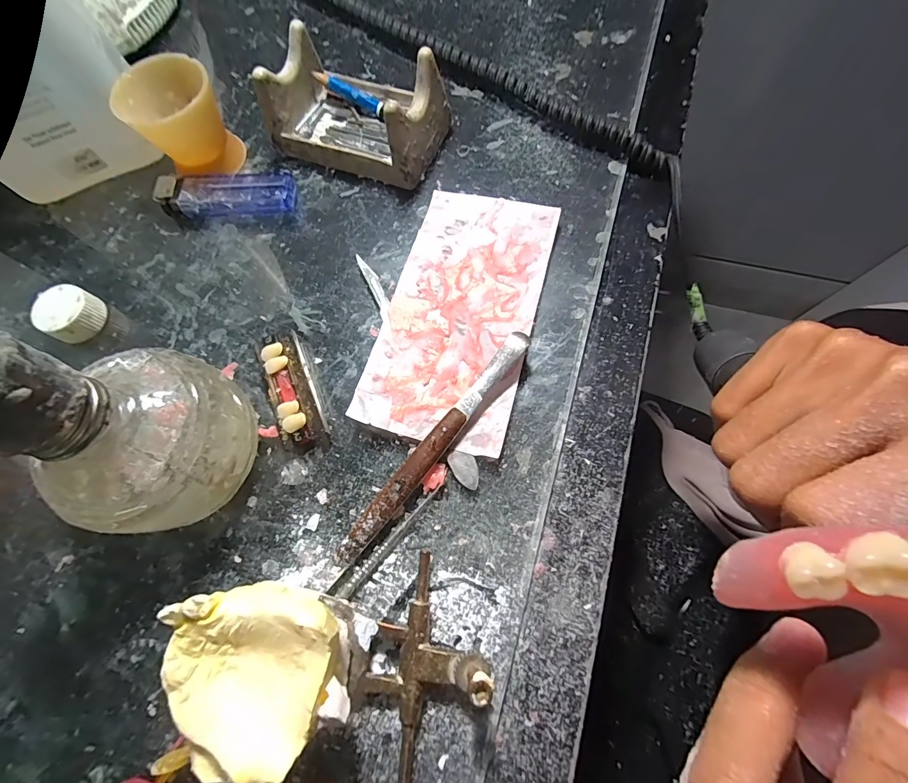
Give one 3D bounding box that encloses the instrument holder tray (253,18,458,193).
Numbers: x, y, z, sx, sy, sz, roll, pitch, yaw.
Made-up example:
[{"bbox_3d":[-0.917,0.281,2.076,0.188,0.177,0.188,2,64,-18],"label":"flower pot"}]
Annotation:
[{"bbox_3d":[-0.056,-0.168,0.237,0.094,0.044,0.060,20,74,9],"label":"instrument holder tray"}]

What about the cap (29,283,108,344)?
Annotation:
[{"bbox_3d":[-0.207,-0.042,0.218,0.027,0.017,0.028,-1,72,2],"label":"cap"}]

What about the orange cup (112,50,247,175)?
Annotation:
[{"bbox_3d":[-0.160,-0.158,0.238,0.050,0.046,0.044,-37,74,-10],"label":"orange cup"}]

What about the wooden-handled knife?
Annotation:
[{"bbox_3d":[-0.007,0.023,0.186,0.010,0.012,0.129,37,77,13],"label":"wooden-handled knife"}]

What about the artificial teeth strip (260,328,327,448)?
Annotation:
[{"bbox_3d":[-0.082,-0.004,0.202,0.020,0.009,0.067,-22,72,-5],"label":"artificial teeth strip"}]

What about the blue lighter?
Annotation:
[{"bbox_3d":[-0.135,-0.116,0.240,0.080,0.013,0.025,-2,72,2],"label":"blue lighter"}]

